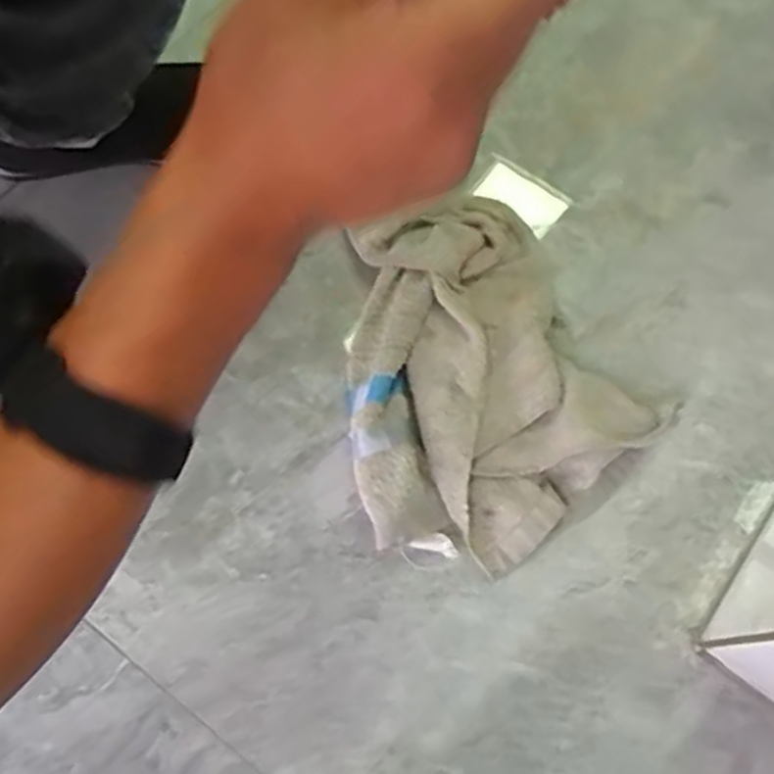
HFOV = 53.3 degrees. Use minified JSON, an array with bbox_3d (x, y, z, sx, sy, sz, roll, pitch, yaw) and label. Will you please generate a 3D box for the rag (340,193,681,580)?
[{"bbox_3d":[0.053,-0.012,0.558,0.213,0.043,0.253,-30,73,-12],"label":"rag"}]

